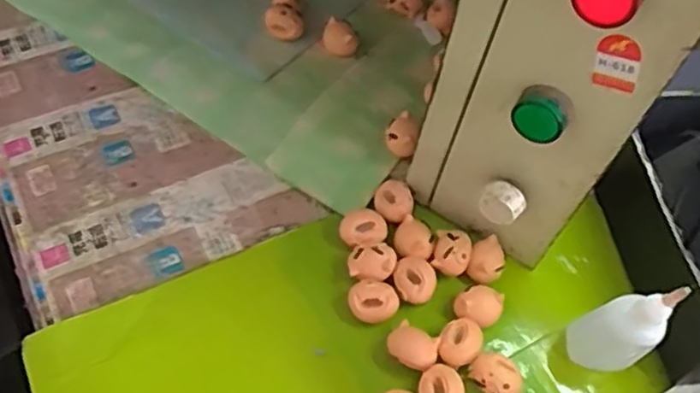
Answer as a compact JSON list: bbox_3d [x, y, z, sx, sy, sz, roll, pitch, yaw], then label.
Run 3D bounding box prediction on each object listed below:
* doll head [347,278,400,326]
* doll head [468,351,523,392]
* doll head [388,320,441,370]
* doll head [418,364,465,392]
[{"bbox_3d":[0.014,0.068,0.433,0.027,0.021,0.026,-21,61,-18],"label":"doll head"},{"bbox_3d":[0.088,0.112,0.415,0.031,0.022,0.022,40,62,20],"label":"doll head"},{"bbox_3d":[0.039,0.094,0.419,0.030,0.019,0.022,31,59,15],"label":"doll head"},{"bbox_3d":[0.054,0.118,0.405,0.027,0.020,0.030,39,61,19],"label":"doll head"}]

